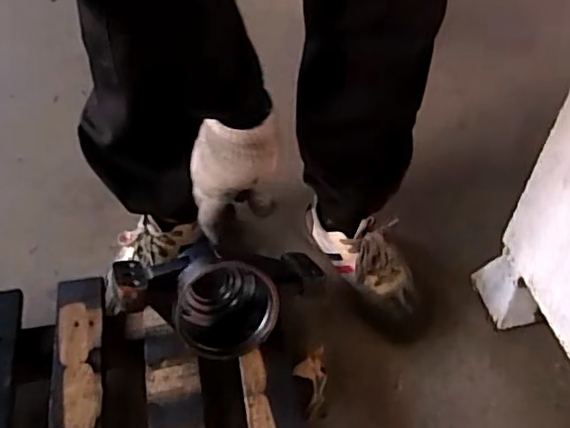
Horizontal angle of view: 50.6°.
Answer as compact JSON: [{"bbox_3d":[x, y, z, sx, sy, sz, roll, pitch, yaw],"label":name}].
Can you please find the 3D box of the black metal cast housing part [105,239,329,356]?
[{"bbox_3d":[-0.080,0.090,0.687,0.219,0.107,0.120,4,7,-16],"label":"black metal cast housing part"}]

